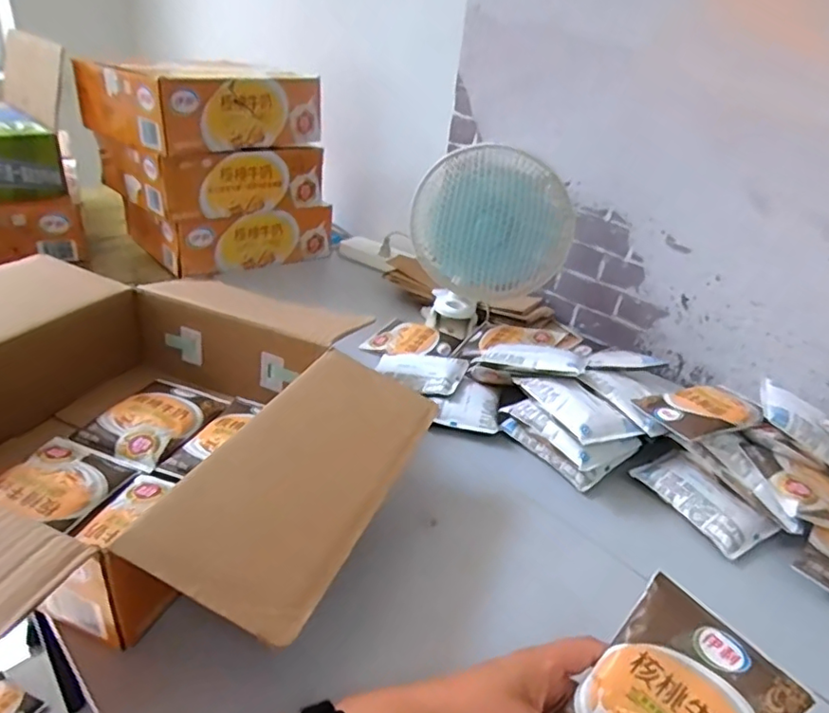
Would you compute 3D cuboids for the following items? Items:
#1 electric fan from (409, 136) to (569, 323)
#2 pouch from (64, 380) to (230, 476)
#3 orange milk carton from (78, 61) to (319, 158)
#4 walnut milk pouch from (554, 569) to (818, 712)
[{"bbox_3d":[0.098,-0.173,0.843,0.204,0.271,0.126,3,30,-8],"label":"electric fan"},{"bbox_3d":[-0.281,0.066,0.624,0.101,0.019,0.132,14,30,12],"label":"pouch"},{"bbox_3d":[-0.354,-0.433,0.979,0.260,0.114,0.316,28,36,32],"label":"orange milk carton"},{"bbox_3d":[0.150,0.213,0.344,0.131,0.020,0.092,-45,57,-10],"label":"walnut milk pouch"}]

